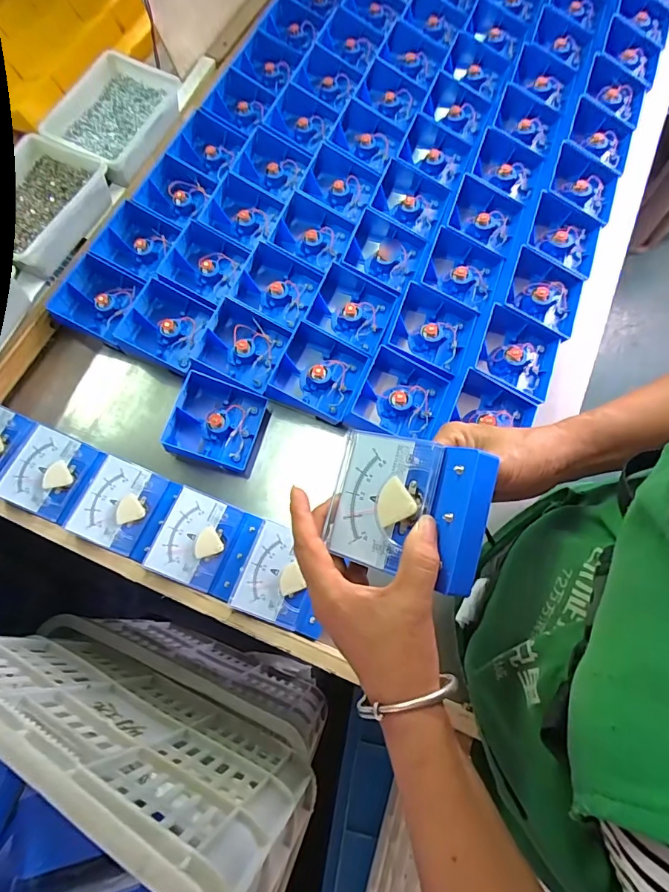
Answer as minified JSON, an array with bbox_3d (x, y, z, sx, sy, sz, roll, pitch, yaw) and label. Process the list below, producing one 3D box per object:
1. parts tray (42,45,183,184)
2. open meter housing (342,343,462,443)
[{"bbox_3d":[-0.303,-0.453,0.613,0.140,0.055,0.175,27,75,11],"label":"parts tray"},{"bbox_3d":[0.081,-0.056,0.505,0.109,0.044,0.102,22,74,10],"label":"open meter housing"}]

